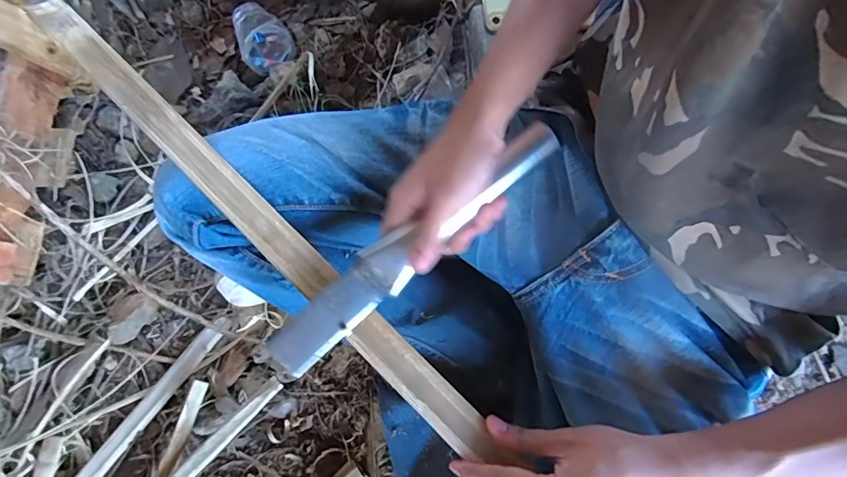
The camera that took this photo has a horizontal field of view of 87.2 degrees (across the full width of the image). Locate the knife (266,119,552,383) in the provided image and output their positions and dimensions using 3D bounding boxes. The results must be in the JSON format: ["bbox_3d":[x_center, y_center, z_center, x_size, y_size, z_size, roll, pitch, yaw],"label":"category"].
[{"bbox_3d":[-0.004,0.002,0.347,0.273,0.017,0.037,-40,80,-4],"label":"knife"}]

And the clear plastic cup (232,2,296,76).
[{"bbox_3d":[-0.231,-0.289,0.636,0.074,0.048,0.078,-28,78,-9],"label":"clear plastic cup"}]

